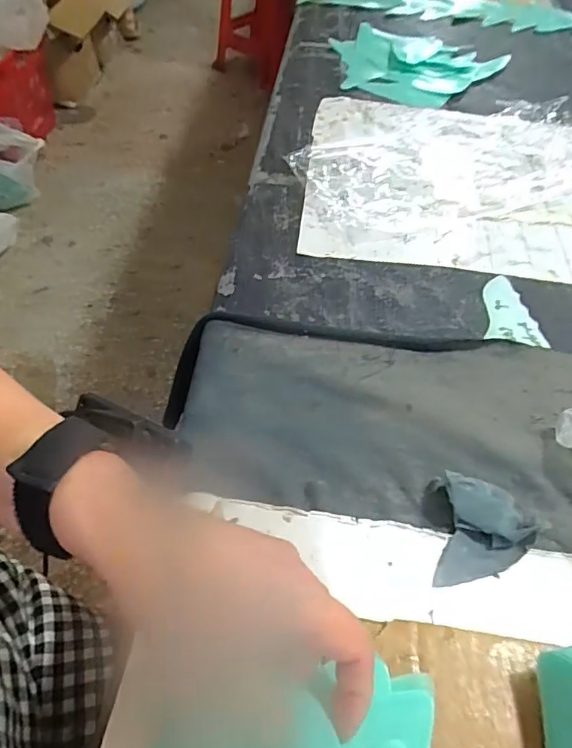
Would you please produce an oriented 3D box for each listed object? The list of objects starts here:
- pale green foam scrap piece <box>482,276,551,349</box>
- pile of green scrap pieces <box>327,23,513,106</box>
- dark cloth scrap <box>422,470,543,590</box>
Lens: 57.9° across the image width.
[{"bbox_3d":[0.194,-0.056,0.450,0.052,0.004,0.080,8,53,-3],"label":"pale green foam scrap piece"},{"bbox_3d":[0.181,-0.463,0.758,0.211,0.020,0.256,34,58,21],"label":"pile of green scrap pieces"},{"bbox_3d":[0.120,0.096,0.322,0.063,0.008,0.064,-4,64,8],"label":"dark cloth scrap"}]

